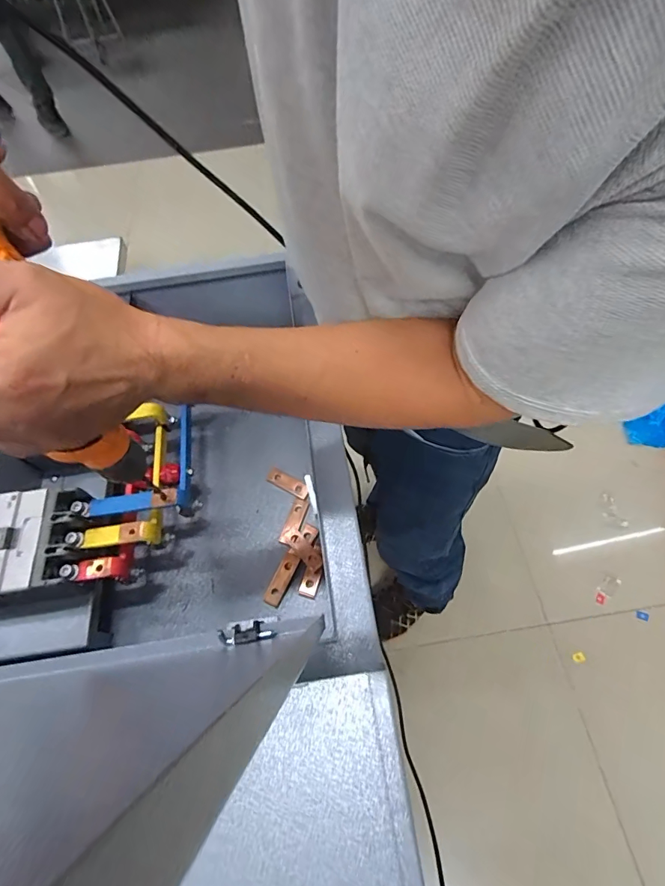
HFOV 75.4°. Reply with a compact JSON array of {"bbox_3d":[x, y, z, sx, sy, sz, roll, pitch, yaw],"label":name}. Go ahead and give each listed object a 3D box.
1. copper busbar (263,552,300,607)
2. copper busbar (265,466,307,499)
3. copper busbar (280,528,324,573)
[{"bbox_3d":[-0.060,0.160,0.507,0.022,0.009,0.061,21,65,14],"label":"copper busbar"},{"bbox_3d":[-0.059,0.053,0.569,0.062,0.004,0.021,24,76,20],"label":"copper busbar"},{"bbox_3d":[-0.037,0.129,0.526,0.061,0.004,0.021,39,70,21],"label":"copper busbar"}]

